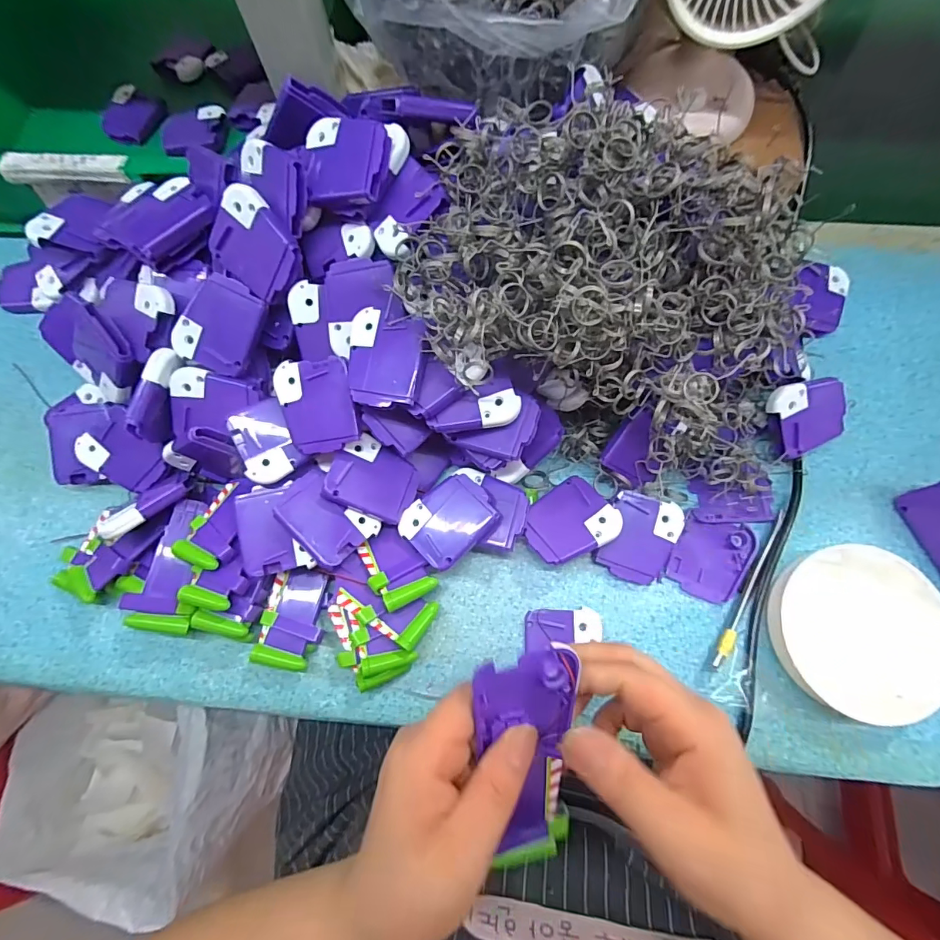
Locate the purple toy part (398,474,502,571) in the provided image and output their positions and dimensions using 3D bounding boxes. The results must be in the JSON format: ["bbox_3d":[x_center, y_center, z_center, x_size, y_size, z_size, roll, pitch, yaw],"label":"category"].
[{"bbox_3d":[-0.014,0.034,0.318,0.060,0.011,0.049,-42,78,-8],"label":"purple toy part"}]

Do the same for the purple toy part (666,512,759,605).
[{"bbox_3d":[0.175,0.062,0.332,0.050,0.006,0.059,28,78,8],"label":"purple toy part"}]

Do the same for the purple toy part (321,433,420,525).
[{"bbox_3d":[-0.066,0.005,0.322,0.059,0.005,0.050,26,68,-19],"label":"purple toy part"}]

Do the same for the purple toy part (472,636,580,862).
[{"bbox_3d":[0.029,0.143,0.229,0.048,0.015,0.115,-3,103,1],"label":"purple toy part"}]

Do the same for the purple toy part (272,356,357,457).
[{"bbox_3d":[-0.100,-0.043,0.303,0.049,0.005,0.060,-10,95,9],"label":"purple toy part"}]

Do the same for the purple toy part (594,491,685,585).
[{"bbox_3d":[0.123,0.050,0.333,0.048,0.013,0.060,21,77,7],"label":"purple toy part"}]

